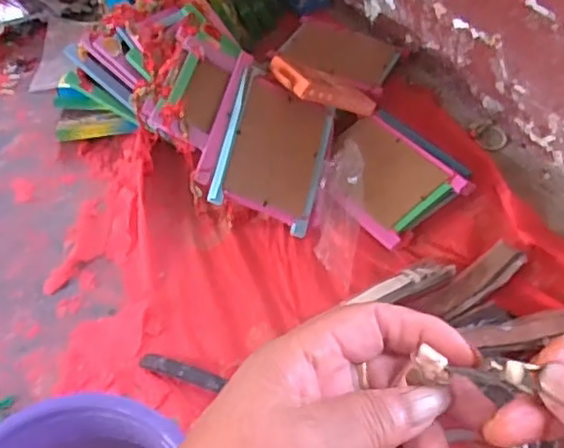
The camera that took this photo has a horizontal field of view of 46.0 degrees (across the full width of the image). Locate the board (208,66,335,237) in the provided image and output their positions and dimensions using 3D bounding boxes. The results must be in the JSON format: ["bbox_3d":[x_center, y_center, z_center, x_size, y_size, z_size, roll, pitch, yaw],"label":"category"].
[{"bbox_3d":[-0.009,-0.111,0.996,0.154,0.022,0.213,22,70,-18],"label":"board"}]

